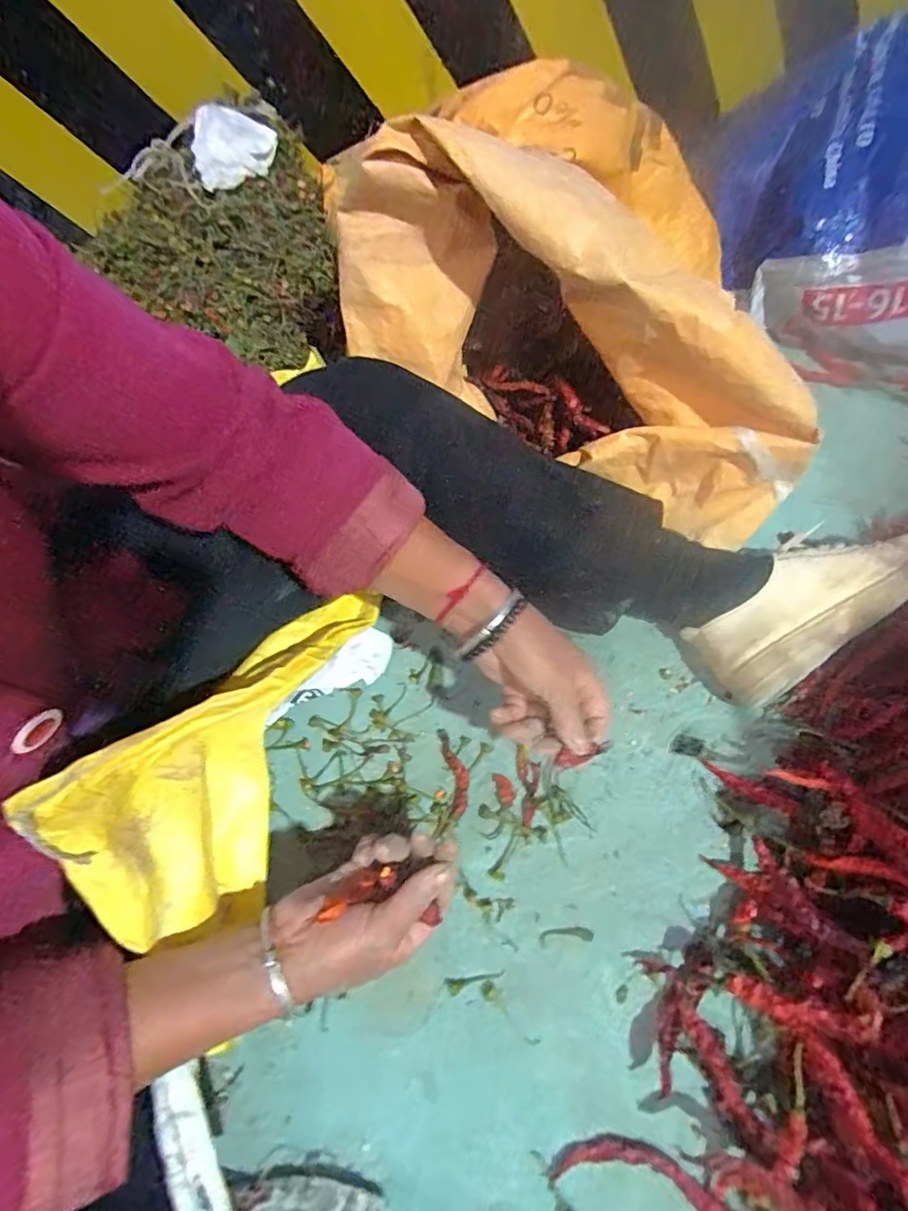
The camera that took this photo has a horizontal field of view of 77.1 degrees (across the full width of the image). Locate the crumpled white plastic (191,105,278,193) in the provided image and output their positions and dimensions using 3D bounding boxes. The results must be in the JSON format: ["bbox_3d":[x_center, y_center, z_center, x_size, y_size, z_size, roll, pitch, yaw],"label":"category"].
[{"bbox_3d":[-0.241,-0.504,0.626,0.088,0.027,0.093,0,83,-3],"label":"crumpled white plastic"}]

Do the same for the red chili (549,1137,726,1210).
[{"bbox_3d":[0.115,0.351,0.349,0.106,0.008,0.030,10,62,8],"label":"red chili"}]

